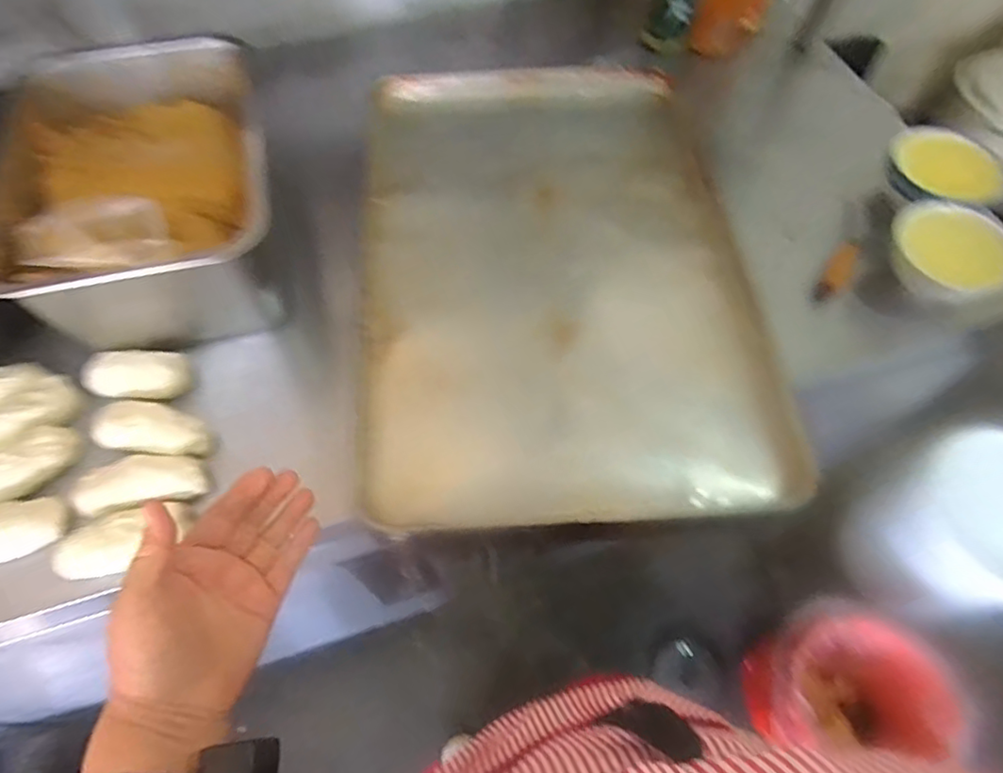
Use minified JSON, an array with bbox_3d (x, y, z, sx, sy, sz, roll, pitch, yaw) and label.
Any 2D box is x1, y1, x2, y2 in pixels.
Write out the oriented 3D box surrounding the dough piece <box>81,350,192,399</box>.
[{"bbox_3d":[-0.388,-0.012,0.626,0.101,0.027,0.048,1,61,0],"label":"dough piece"}]

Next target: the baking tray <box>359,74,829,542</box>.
[{"bbox_3d":[0.058,-0.143,0.647,0.404,0.047,0.578,-4,61,-3],"label":"baking tray"}]

